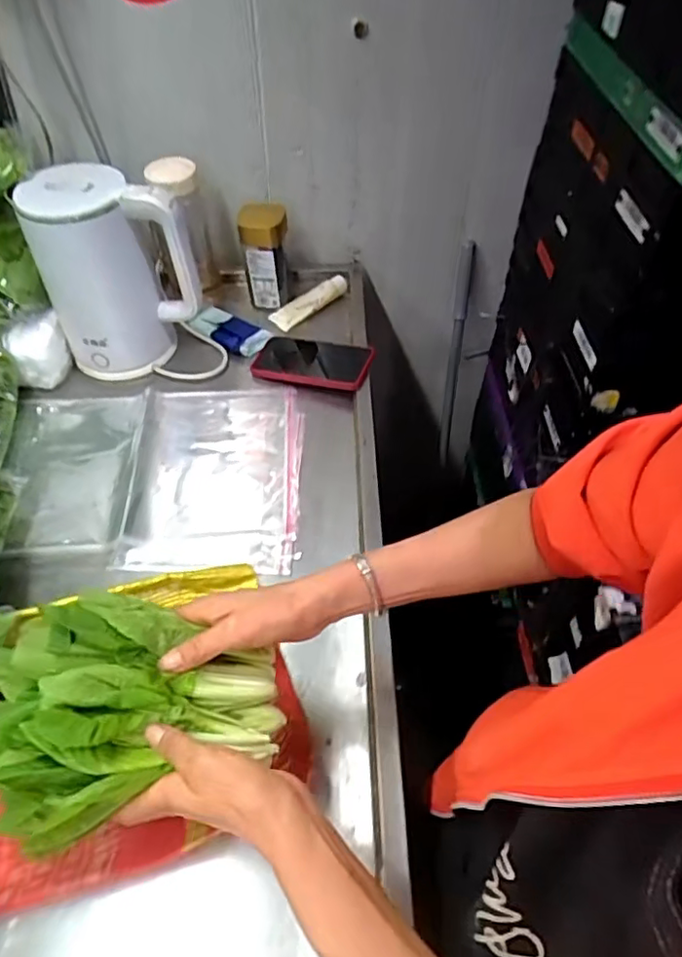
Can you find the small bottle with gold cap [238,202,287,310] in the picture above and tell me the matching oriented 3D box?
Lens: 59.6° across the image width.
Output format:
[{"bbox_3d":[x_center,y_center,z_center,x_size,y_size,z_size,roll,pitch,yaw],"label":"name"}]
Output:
[{"bbox_3d":[-0.111,-0.318,0.867,0.064,0.155,0.033,2,50,1],"label":"small bottle with gold cap"}]

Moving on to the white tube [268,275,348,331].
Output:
[{"bbox_3d":[-0.046,-0.268,0.915,0.128,0.025,0.038,-34,57,-7],"label":"white tube"}]

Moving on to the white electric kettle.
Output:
[{"bbox_3d":[-0.278,-0.277,0.782,0.205,0.232,0.123,-15,52,-13],"label":"white electric kettle"}]

